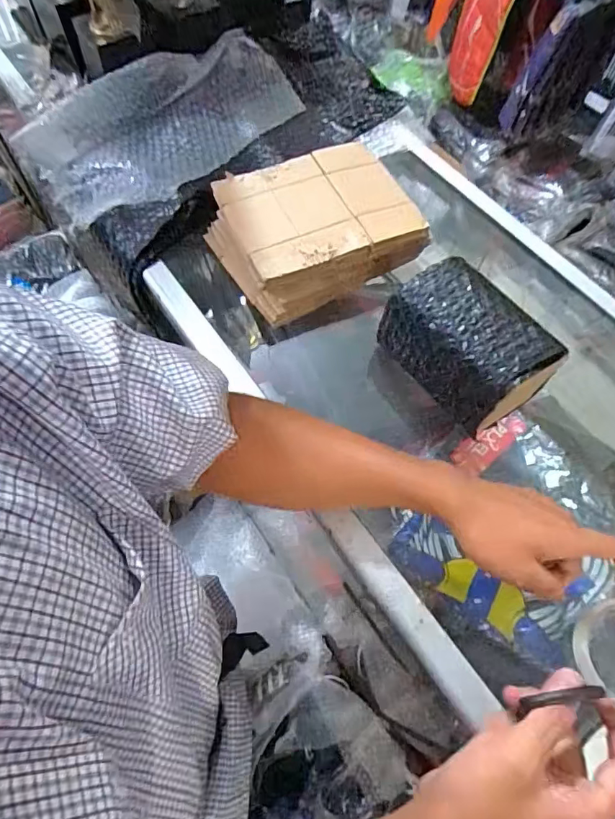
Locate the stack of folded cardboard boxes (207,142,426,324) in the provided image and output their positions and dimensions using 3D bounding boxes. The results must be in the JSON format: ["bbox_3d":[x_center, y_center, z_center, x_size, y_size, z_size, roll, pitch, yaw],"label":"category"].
[{"bbox_3d":[0.009,-0.212,0.567,0.213,0.061,0.167,-25,66,-14],"label":"stack of folded cardboard boxes"}]

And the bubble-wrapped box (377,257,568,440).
[{"bbox_3d":[0.152,-0.060,0.468,0.083,0.078,0.150,-31,68,-16],"label":"bubble-wrapped box"}]

